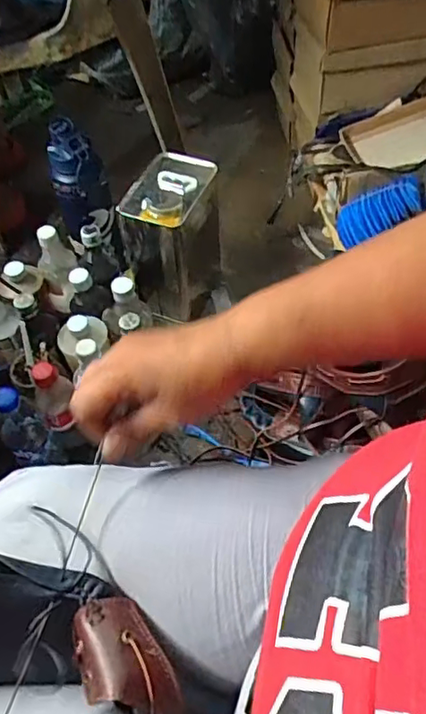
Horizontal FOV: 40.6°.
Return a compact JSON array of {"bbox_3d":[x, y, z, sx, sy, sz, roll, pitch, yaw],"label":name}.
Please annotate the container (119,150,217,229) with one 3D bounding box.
[{"bbox_3d":[-0.068,-0.261,0.894,0.108,0.019,0.152,24,60,18],"label":"container"}]

